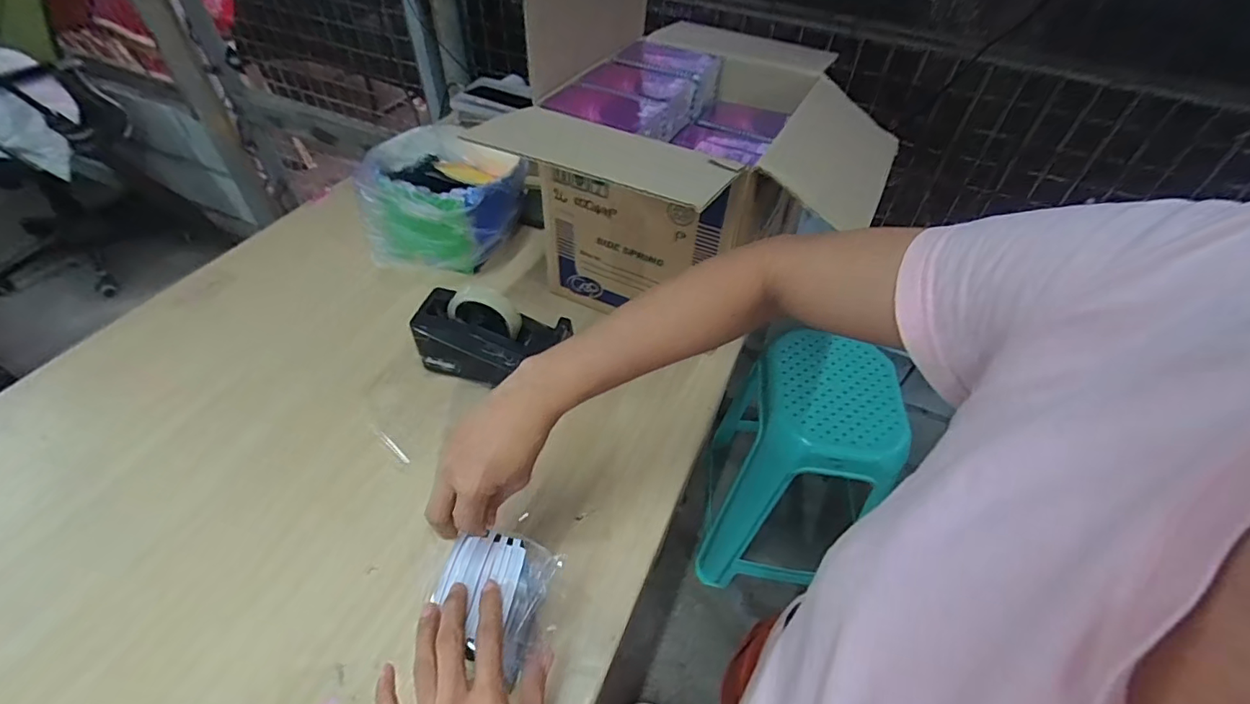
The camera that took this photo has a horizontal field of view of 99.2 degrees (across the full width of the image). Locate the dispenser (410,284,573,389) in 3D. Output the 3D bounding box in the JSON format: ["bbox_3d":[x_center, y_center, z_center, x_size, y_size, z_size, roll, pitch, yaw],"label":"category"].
[{"bbox_3d":[-0.171,-0.021,0.680,0.189,0.112,0.076,15,49,10],"label":"dispenser"}]

